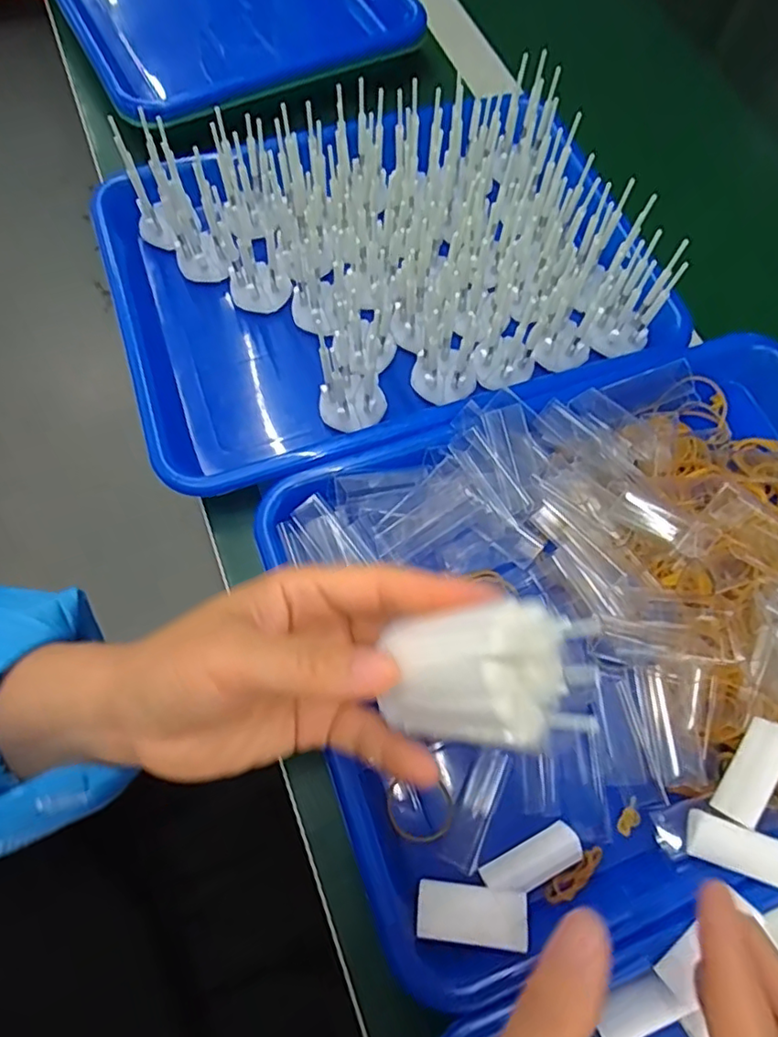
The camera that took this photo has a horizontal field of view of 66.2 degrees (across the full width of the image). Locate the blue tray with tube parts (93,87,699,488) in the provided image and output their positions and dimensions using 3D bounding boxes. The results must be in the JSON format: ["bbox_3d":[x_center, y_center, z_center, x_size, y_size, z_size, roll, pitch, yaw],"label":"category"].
[{"bbox_3d":[-0.007,-0.156,0.374,0.322,0.068,0.235,-17,69,-9],"label":"blue tray with tube parts"}]

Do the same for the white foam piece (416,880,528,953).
[{"bbox_3d":[0.034,0.165,0.249,0.045,0.005,0.020,-2,66,16],"label":"white foam piece"}]

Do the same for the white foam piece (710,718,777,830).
[{"bbox_3d":[0.158,0.110,0.258,0.013,0.016,0.045,31,85,10],"label":"white foam piece"}]

